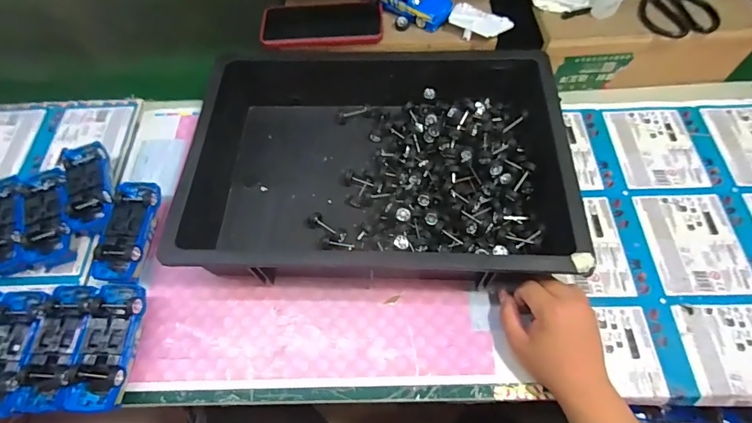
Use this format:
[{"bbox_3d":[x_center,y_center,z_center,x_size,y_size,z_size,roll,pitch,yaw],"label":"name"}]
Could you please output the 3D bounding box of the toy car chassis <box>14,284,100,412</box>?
[{"bbox_3d":[-0.340,0.144,0.453,0.058,0.037,0.128,-2,60,2],"label":"toy car chassis"}]

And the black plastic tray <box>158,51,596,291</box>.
[{"bbox_3d":[0.003,-0.067,0.535,0.440,0.092,0.332,0,60,2],"label":"black plastic tray"}]

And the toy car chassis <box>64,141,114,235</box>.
[{"bbox_3d":[-0.373,-0.032,0.554,0.061,0.040,0.135,-19,61,-8],"label":"toy car chassis"}]

